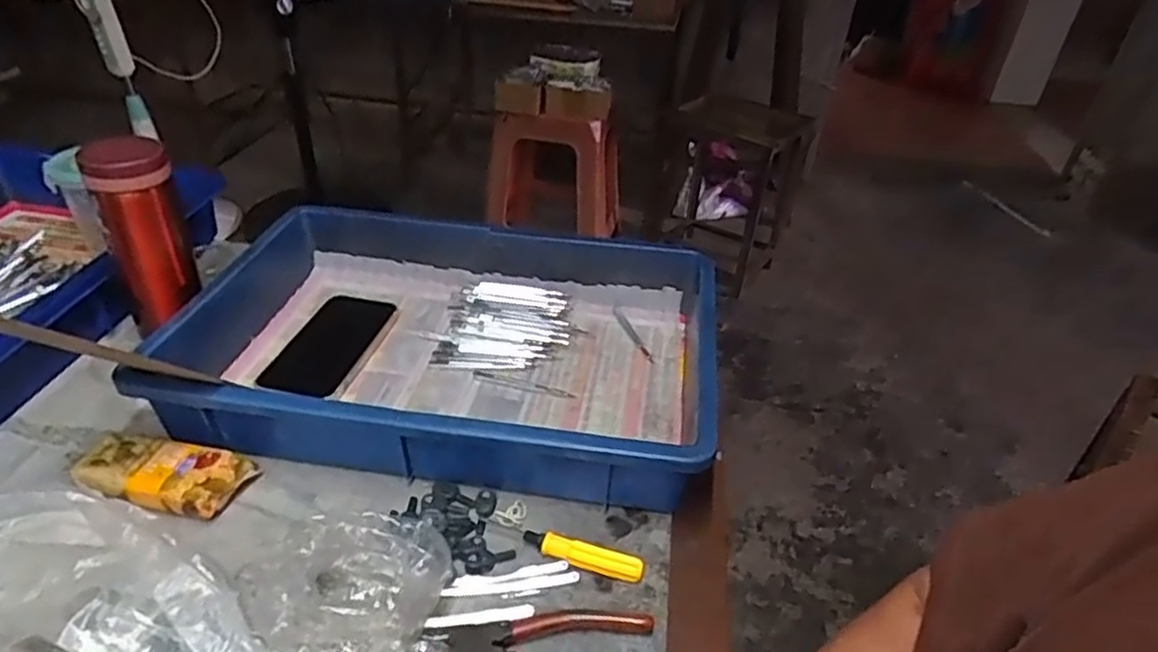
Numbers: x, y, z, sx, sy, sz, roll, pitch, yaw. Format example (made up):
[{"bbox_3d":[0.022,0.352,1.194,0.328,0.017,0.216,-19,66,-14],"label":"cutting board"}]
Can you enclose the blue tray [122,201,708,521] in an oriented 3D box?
[{"bbox_3d":[-0.119,0.011,0.607,0.453,0.083,0.286,7,35,4],"label":"blue tray"}]

